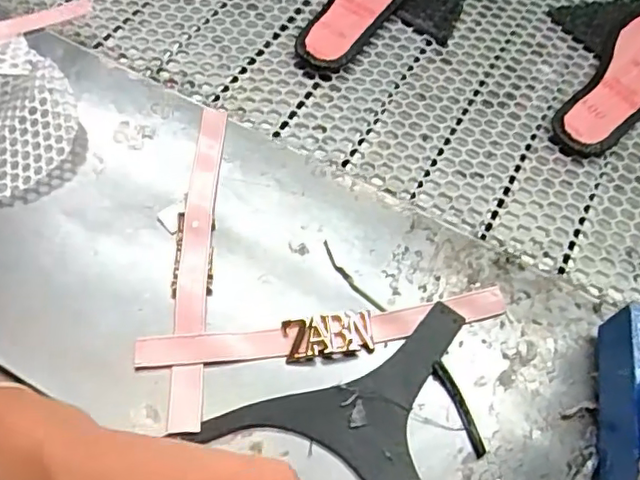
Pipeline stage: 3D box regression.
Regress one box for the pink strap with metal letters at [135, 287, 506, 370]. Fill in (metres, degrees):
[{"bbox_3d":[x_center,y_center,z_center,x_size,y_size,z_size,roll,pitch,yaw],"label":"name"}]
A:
[{"bbox_3d":[0.005,0.063,0.409,0.250,0.007,0.028,-7,61,-8],"label":"pink strap with metal letters"}]

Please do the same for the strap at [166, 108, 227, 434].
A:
[{"bbox_3d":[-0.090,0.007,0.434,0.028,0.011,0.249,2,60,-3],"label":"strap"}]

